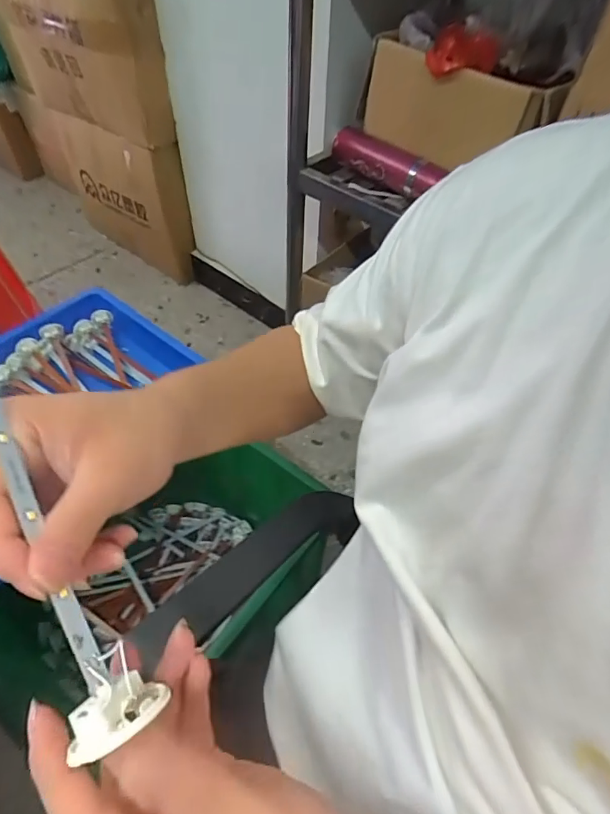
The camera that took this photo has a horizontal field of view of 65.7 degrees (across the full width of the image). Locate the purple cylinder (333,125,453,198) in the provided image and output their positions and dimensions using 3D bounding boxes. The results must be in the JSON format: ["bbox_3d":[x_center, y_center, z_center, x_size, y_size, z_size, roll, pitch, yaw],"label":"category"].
[{"bbox_3d":[0.142,-0.431,0.831,0.048,0.053,0.214,-36,61,-25],"label":"purple cylinder"}]

